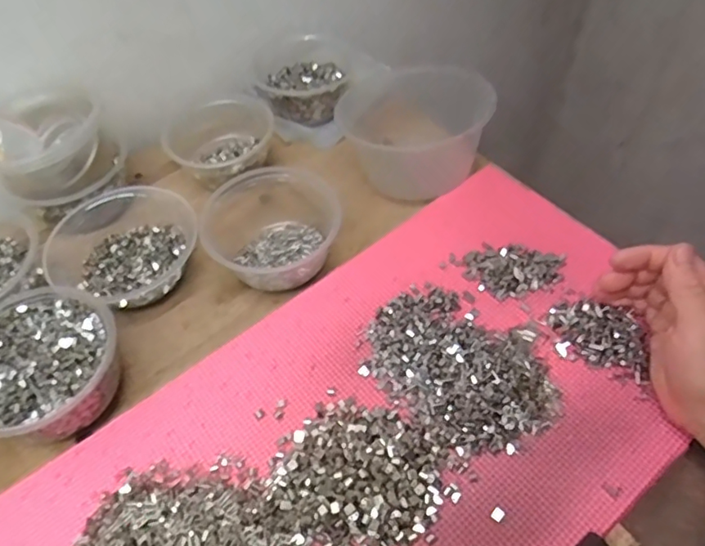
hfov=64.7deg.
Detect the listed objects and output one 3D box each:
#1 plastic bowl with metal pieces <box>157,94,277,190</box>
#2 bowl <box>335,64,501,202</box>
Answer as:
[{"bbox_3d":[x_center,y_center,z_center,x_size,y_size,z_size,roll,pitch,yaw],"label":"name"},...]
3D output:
[{"bbox_3d":[-0.136,-0.131,0.568,0.109,0.051,0.102,-4,52,1],"label":"plastic bowl with metal pieces"},{"bbox_3d":[0.060,-0.139,0.554,0.142,0.093,0.137,-2,52,3],"label":"bowl"}]

